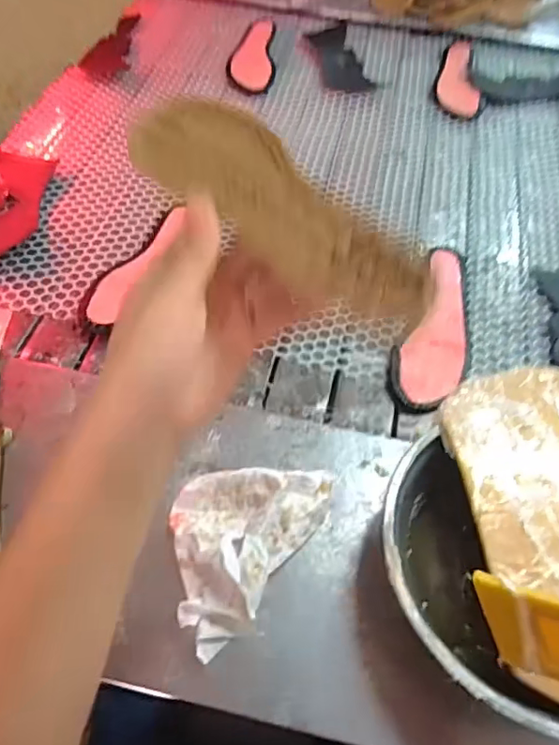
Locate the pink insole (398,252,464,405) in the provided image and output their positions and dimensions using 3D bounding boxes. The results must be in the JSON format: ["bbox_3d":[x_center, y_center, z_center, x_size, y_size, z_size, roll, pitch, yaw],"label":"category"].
[{"bbox_3d":[0.176,-0.054,0.581,0.064,0.019,0.205,15,57,6],"label":"pink insole"}]

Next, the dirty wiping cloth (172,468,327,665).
[{"bbox_3d":[-0.016,0.134,0.410,0.127,0.021,0.126,-9,57,-8],"label":"dirty wiping cloth"}]

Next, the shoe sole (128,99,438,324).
[{"bbox_3d":[-0.007,-0.098,0.290,0.070,0.010,0.217,-33,61,-22],"label":"shoe sole"}]

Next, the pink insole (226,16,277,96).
[{"bbox_3d":[-0.046,-0.541,0.887,0.075,0.006,0.217,1,57,-3],"label":"pink insole"}]

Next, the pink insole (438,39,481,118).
[{"bbox_3d":[0.295,-0.493,0.867,0.060,0.022,0.221,11,57,4],"label":"pink insole"}]

